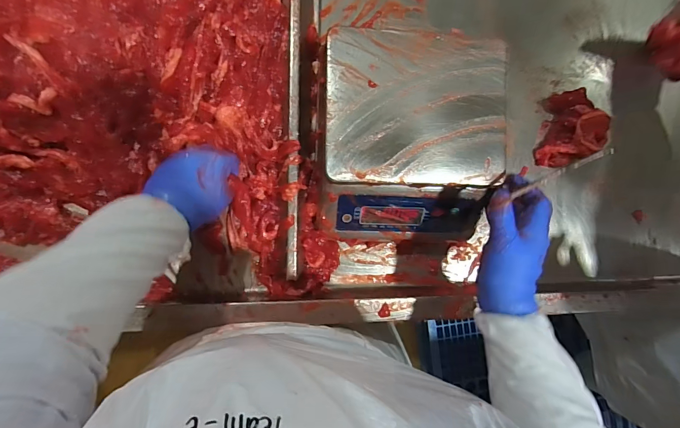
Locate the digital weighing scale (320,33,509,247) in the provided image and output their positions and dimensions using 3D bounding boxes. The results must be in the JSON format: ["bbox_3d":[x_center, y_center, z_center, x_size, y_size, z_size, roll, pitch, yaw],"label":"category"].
[{"bbox_3d":[0.090,-0.094,0.469,0.224,0.094,0.255,0,88,-6],"label":"digital weighing scale"}]

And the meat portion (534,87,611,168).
[{"bbox_3d":[0.358,-0.137,0.557,0.106,0.043,0.105,0,88,-6],"label":"meat portion"}]

